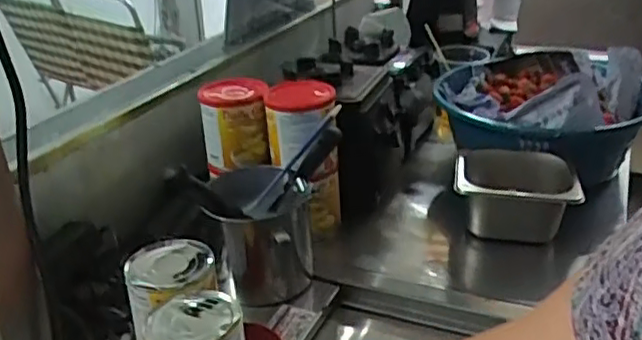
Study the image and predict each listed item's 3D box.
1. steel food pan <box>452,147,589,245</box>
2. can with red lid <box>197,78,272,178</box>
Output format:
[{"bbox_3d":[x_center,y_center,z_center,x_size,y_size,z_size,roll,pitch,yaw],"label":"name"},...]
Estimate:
[{"bbox_3d":[0.284,0.039,0.951,0.169,0.094,0.138,4,27,12],"label":"steel food pan"},{"bbox_3d":[-0.124,-0.063,0.952,0.095,0.130,0.085,-2,27,-1],"label":"can with red lid"}]

